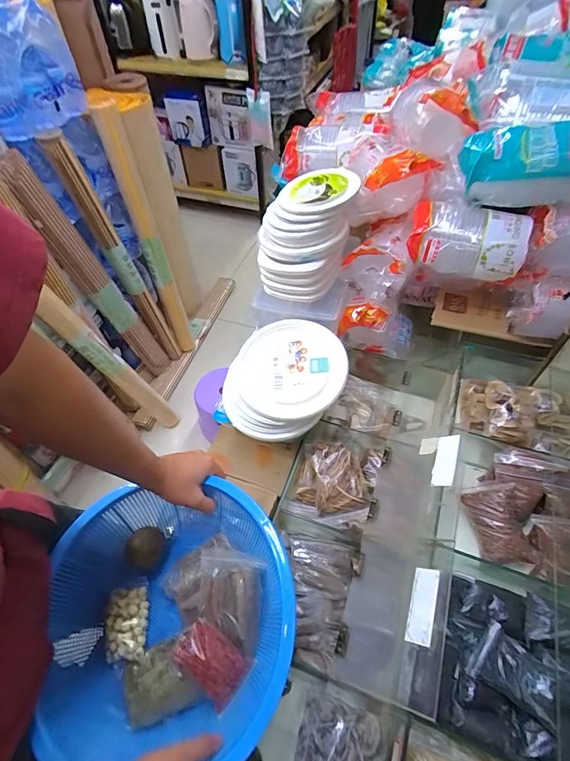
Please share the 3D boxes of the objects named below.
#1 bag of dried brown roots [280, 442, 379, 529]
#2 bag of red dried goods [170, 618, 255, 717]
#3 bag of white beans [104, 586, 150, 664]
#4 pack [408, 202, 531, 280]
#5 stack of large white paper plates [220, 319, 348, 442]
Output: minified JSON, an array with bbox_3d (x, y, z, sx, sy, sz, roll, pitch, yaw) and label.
[{"bbox_3d":[0.090,0.201,0.761,0.152,0.083,0.140,17,56,14],"label":"bag of dried brown roots"},{"bbox_3d":[-0.102,0.376,0.528,0.100,0.018,0.065,28,59,21],"label":"bag of red dried goods"},{"bbox_3d":[-0.226,0.345,0.560,0.054,0.023,0.088,-4,54,-1],"label":"bag of white beans"},{"bbox_3d":[0.321,-0.253,0.699,0.182,0.098,0.119,14,55,12],"label":"pack"},{"bbox_3d":[-0.004,-0.002,0.803,0.263,0.090,0.226,-19,60,8],"label":"stack of large white paper plates"}]

